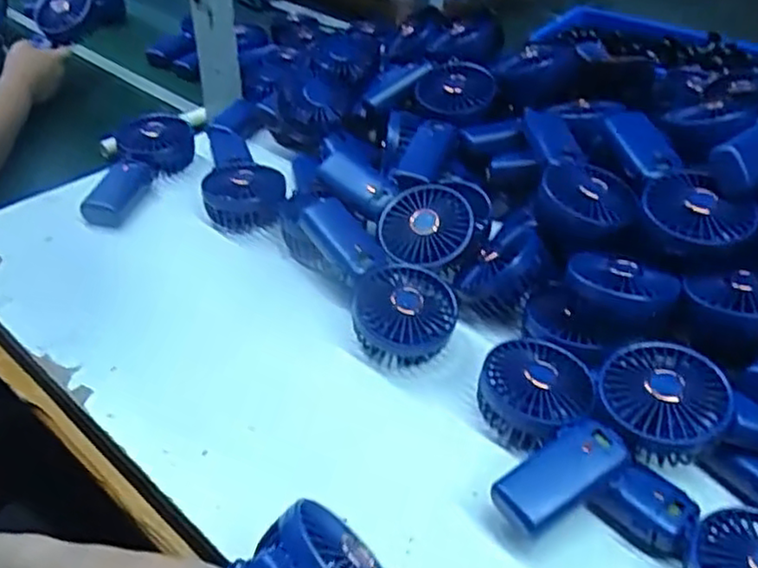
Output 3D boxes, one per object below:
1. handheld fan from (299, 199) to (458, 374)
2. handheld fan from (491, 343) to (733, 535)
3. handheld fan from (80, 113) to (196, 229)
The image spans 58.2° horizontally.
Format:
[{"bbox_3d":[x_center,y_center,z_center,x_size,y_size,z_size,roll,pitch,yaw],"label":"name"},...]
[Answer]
[{"bbox_3d":[-0.005,-0.011,0.603,0.082,0.050,0.189,-21,57,-27],"label":"handheld fan"},{"bbox_3d":[0.157,0.108,0.465,0.176,0.035,0.080,-30,48,-16],"label":"handheld fan"},{"bbox_3d":[-0.268,-0.130,0.768,0.104,0.052,0.170,-1,39,-5],"label":"handheld fan"}]

